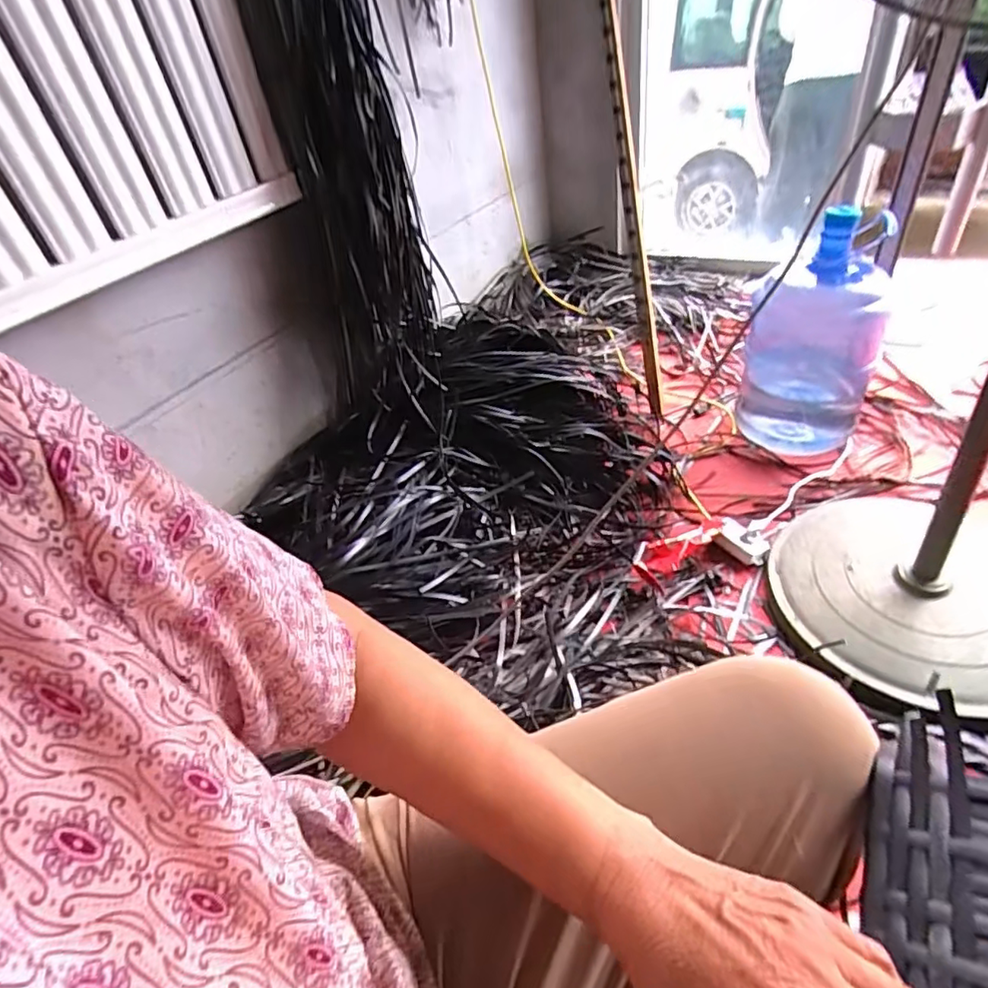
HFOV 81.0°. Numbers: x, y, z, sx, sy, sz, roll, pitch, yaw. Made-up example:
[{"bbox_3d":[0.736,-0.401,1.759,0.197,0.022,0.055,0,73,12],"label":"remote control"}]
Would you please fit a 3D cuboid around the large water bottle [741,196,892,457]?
[{"bbox_3d":[0.673,-0.330,1.225,0.247,0.453,0.239,9,45,21],"label":"large water bottle"}]

